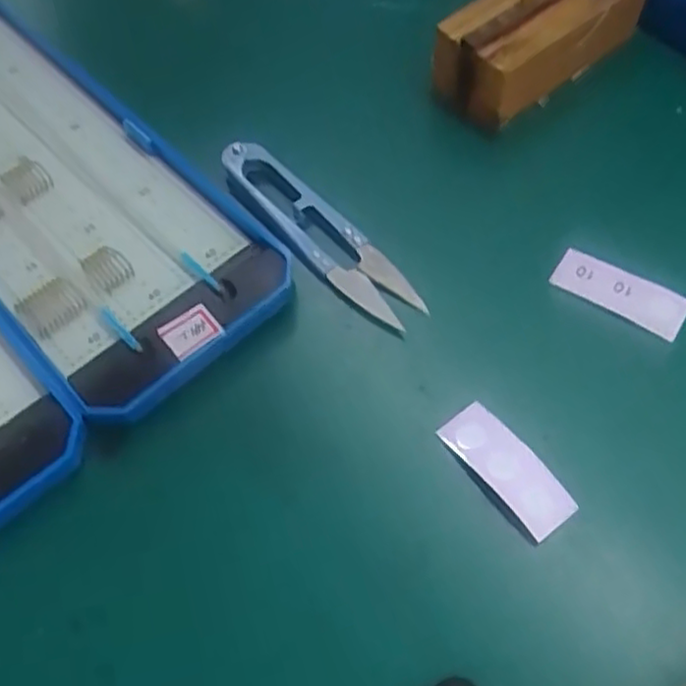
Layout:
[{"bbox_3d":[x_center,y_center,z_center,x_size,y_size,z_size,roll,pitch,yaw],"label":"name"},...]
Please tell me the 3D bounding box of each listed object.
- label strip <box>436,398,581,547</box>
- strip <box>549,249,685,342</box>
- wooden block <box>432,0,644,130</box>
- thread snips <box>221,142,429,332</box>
[{"bbox_3d":[0.050,0.039,0.221,0.017,0.010,0.044,-35,63,-18],"label":"label strip"},{"bbox_3d":[0.098,-0.018,0.254,0.045,0.004,0.016,30,81,18],"label":"strip"},{"bbox_3d":[0.082,-0.126,0.300,0.089,0.038,0.039,-38,64,-19],"label":"wooden block"},{"bbox_3d":[-0.010,-0.043,0.267,0.021,0.016,0.101,-39,65,-20],"label":"thread snips"}]

